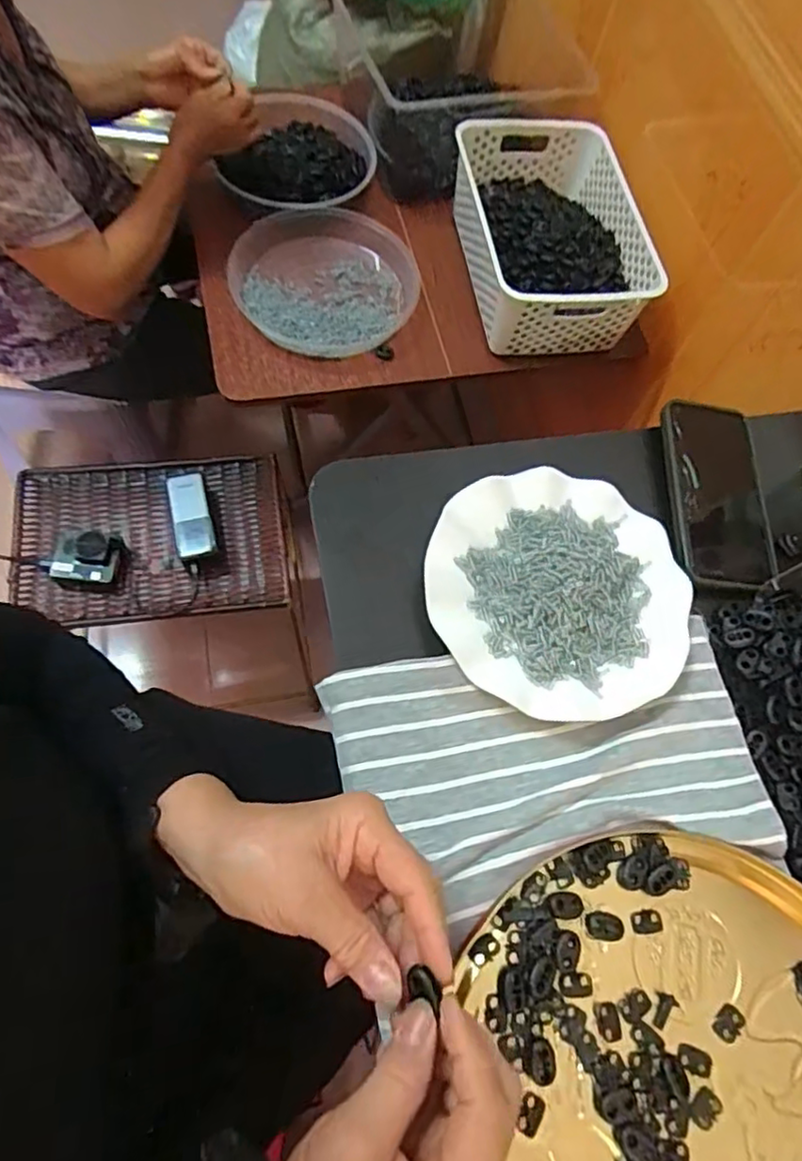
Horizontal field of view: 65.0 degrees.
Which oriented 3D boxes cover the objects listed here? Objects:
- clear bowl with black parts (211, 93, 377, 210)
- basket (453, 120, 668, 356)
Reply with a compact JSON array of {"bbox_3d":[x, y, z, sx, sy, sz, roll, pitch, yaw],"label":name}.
[{"bbox_3d":[-0.150,-0.597,0.873,0.212,0.064,0.231,2,67,-5],"label":"clear bowl with black parts"},{"bbox_3d":[0.192,-0.444,0.815,0.212,0.097,0.307,-5,68,-8],"label":"basket"}]

